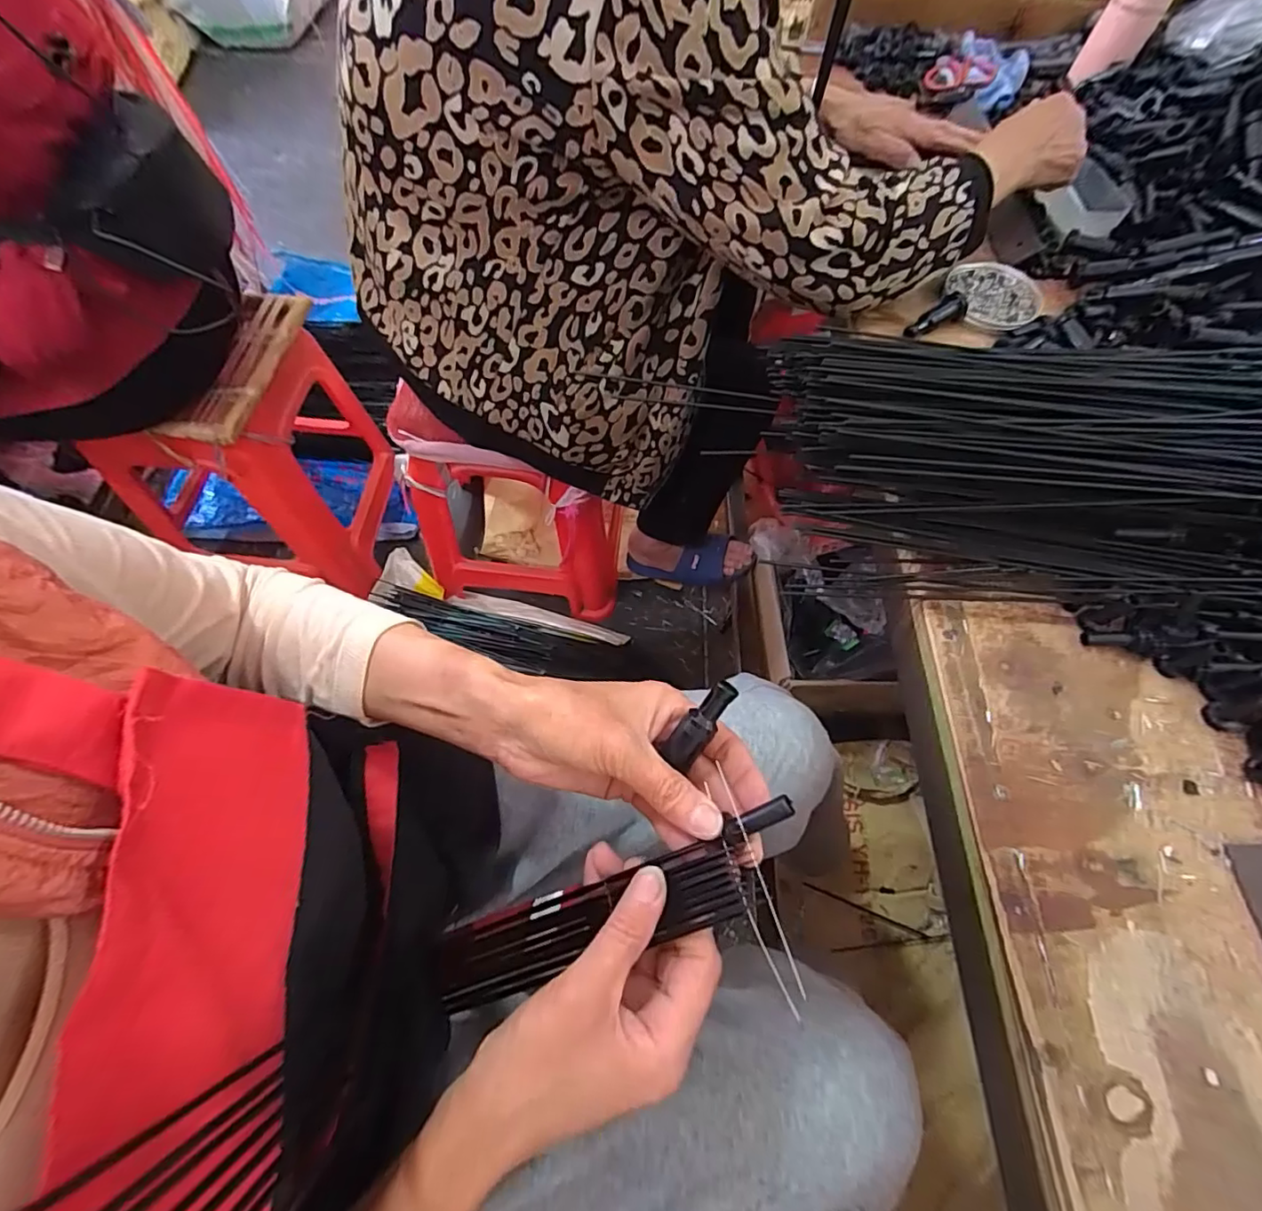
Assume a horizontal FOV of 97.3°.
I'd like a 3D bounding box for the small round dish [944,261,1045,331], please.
[{"bbox_3d":[0.359,-0.305,0.550,0.086,0.015,0.087,1,63,-2],"label":"small round dish"}]

